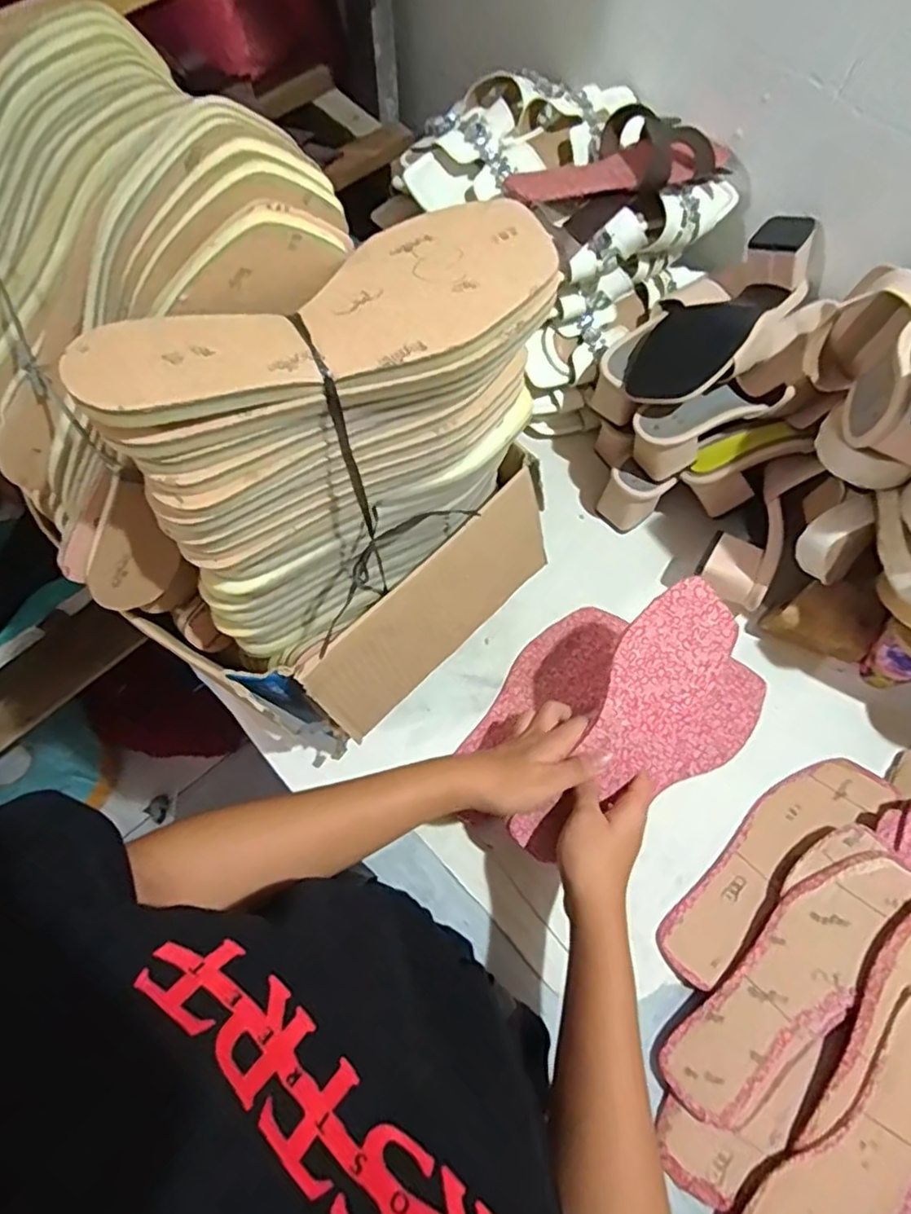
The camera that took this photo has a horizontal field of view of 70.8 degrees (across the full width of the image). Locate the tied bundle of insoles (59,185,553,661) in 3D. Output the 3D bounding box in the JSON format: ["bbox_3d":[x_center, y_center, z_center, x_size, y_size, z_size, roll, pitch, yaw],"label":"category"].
[{"bbox_3d":[-0.055,-0.088,0.387,0.243,0.235,0.078,-35,71,-15],"label":"tied bundle of insoles"}]

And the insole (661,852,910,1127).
[{"bbox_3d":[0.254,0.280,0.482,0.235,0.012,0.067,-45,60,-7],"label":"insole"}]

